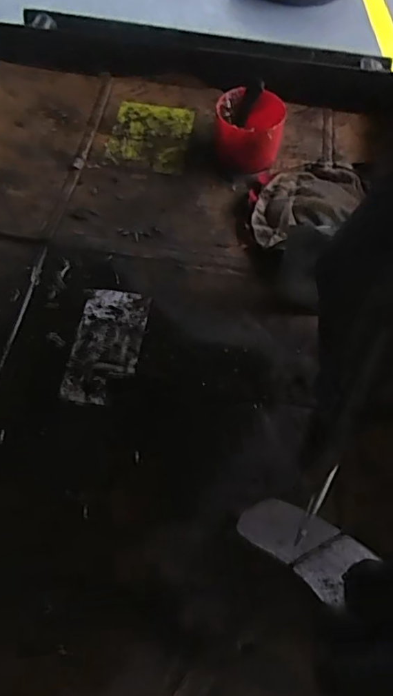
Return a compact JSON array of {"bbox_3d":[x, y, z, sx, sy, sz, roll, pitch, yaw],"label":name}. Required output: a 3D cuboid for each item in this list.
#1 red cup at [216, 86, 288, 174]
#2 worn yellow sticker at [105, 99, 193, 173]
[{"bbox_3d":[0.051,-0.214,0.494,0.062,0.050,0.065,2,58,-3],"label":"red cup"},{"bbox_3d":[-0.048,-0.220,0.522,0.080,0.007,0.094,10,58,2],"label":"worn yellow sticker"}]

